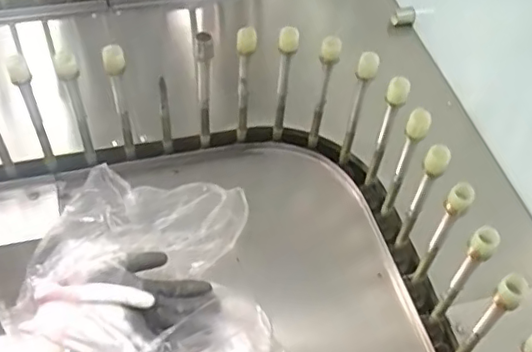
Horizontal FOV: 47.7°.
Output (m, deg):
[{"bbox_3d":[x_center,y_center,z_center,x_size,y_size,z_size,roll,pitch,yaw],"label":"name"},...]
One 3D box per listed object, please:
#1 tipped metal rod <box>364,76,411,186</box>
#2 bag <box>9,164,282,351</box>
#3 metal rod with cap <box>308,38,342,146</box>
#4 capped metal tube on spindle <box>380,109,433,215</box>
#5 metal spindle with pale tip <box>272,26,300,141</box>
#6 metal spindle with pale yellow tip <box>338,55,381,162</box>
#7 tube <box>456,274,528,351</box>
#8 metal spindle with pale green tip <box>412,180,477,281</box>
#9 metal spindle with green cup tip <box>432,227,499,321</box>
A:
[{"bbox_3d":[0.143,-0.043,0.753,0.025,0.206,0.025,21,53,10],"label":"tipped metal rod"},{"bbox_3d":[-0.127,0.124,0.655,0.270,0.084,0.282,-11,55,-14],"label":"bag"},{"bbox_3d":[0.071,-0.103,0.789,0.024,0.192,0.017,13,52,4],"label":"metal rod with cap"},{"bbox_3d":[0.160,-0.006,0.722,0.024,0.191,0.023,25,54,13],"label":"capped metal tube on spindle"},{"bbox_3d":[0.021,-0.114,0.793,0.024,0.193,0.022,9,52,1],"label":"metal spindle with pale tip"},{"bbox_3d":[0.113,-0.080,0.771,0.025,0.183,0.027,17,53,7],"label":"metal spindle with pale yellow tip"},{"bbox_3d":[0.213,0.147,0.594,0.018,0.173,0.023,-34,63,-27],"label":"tube"},{"bbox_3d":[0.186,0.074,0.664,0.022,0.194,0.021,29,55,16],"label":"metal spindle with pale green tip"},{"bbox_3d":[0.198,0.113,0.631,0.017,0.197,0.021,-35,63,-28],"label":"metal spindle with green cup tip"}]

